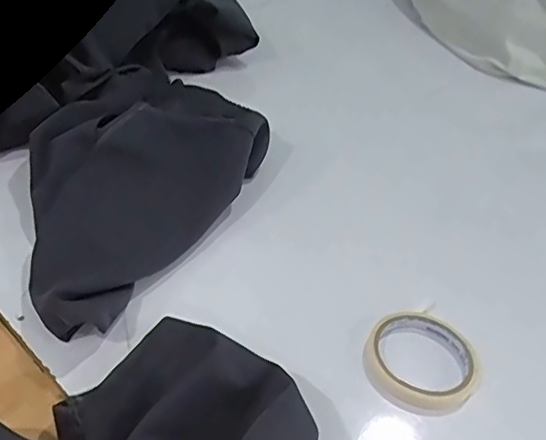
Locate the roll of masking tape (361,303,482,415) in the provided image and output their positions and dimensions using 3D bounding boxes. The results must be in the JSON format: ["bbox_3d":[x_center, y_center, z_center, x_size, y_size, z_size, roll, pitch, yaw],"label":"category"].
[{"bbox_3d":[0.127,0.119,0.493,0.093,0.021,0.094,4,41,-3],"label":"roll of masking tape"}]

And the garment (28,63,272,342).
[{"bbox_3d":[-0.158,-0.049,0.596,0.213,0.077,0.332,24,44,19],"label":"garment"}]

